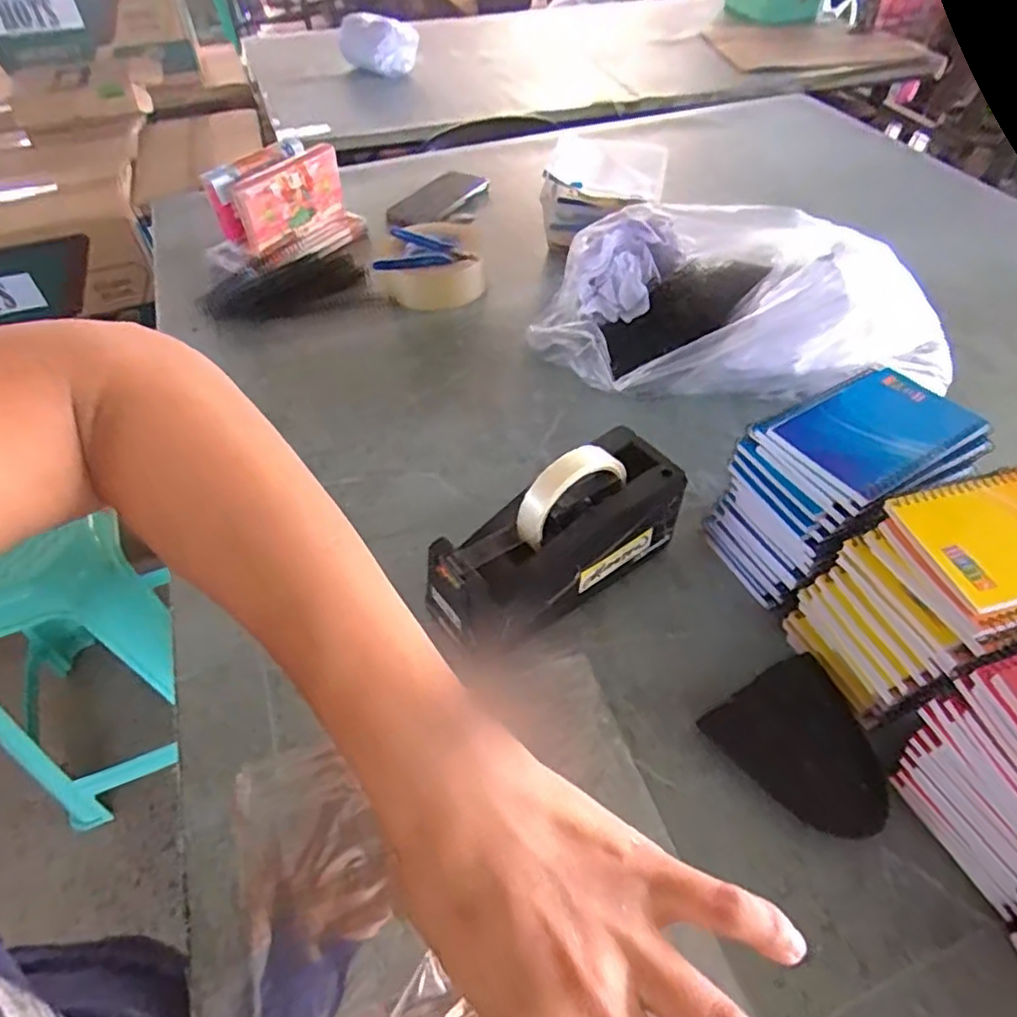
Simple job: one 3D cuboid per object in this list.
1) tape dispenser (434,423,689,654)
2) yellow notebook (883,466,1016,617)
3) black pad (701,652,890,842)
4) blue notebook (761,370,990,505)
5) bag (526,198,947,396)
[{"bbox_3d":[0.038,0.021,0.487,0.197,0.122,0.077,-32,57,-23],"label":"tape dispenser"},{"bbox_3d":[0.302,0.013,0.382,0.134,0.007,0.084,-13,51,-9],"label":"yellow notebook"},{"bbox_3d":[0.195,0.159,0.423,0.086,0.033,0.102,-23,53,-20],"label":"black pad"},{"bbox_3d":[0.257,-0.055,0.451,0.130,0.008,0.082,-27,55,-20],"label":"blue notebook"},{"bbox_3d":[0.248,-0.231,0.688,0.421,0.137,0.237,1,50,2],"label":"bag"}]

